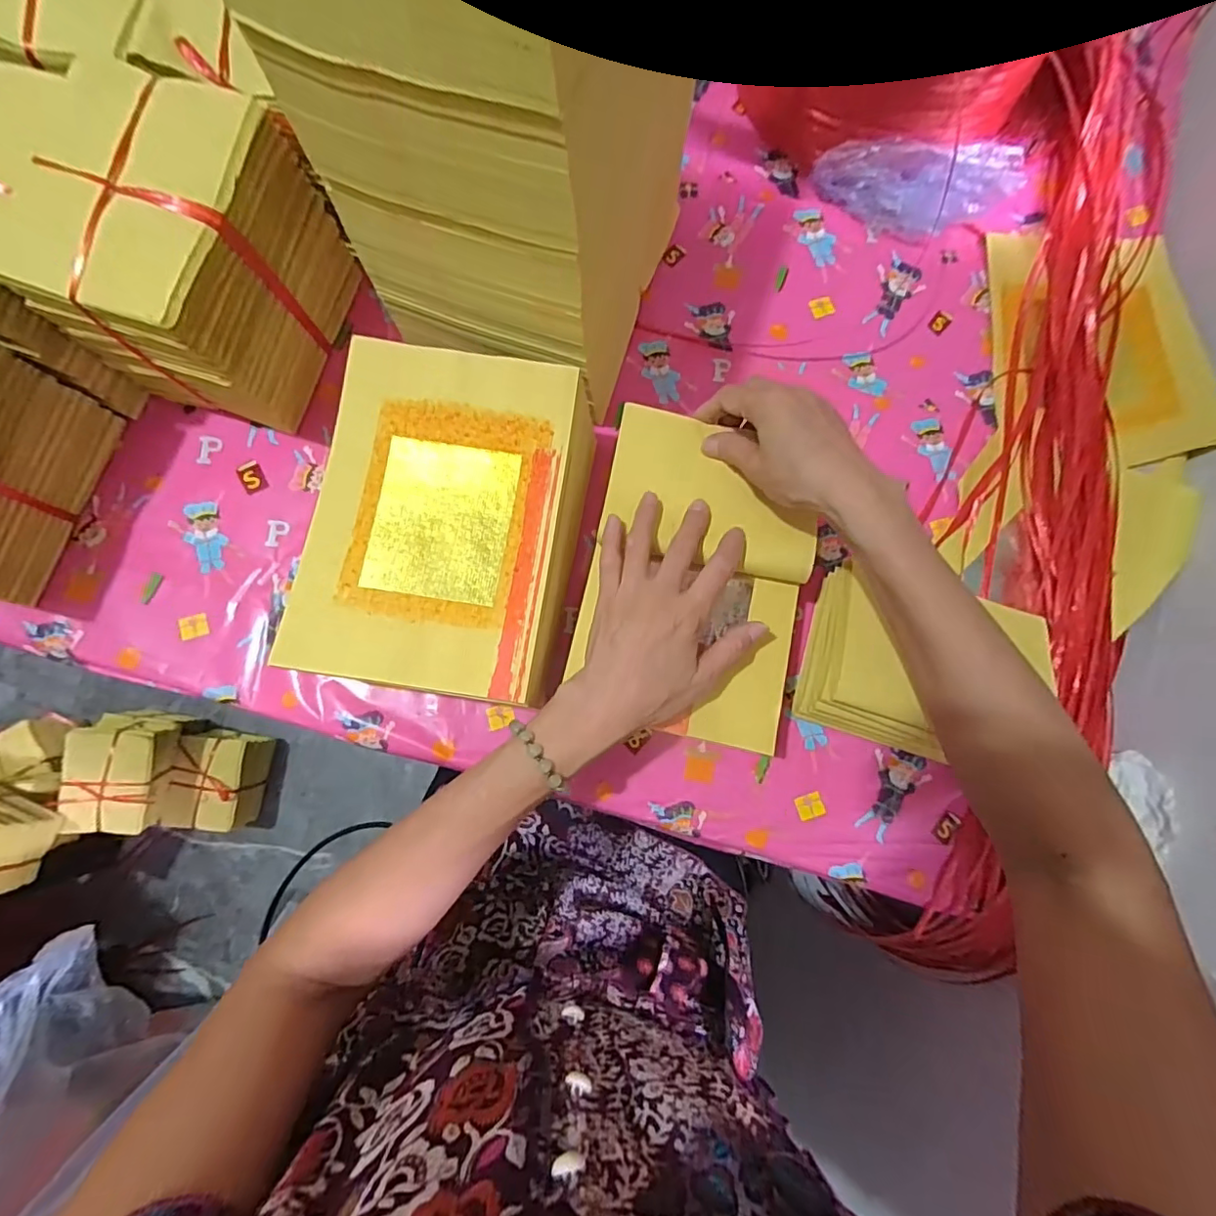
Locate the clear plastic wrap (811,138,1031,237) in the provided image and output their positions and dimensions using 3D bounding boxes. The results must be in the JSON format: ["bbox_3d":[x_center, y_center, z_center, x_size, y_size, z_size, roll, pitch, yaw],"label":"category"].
[{"bbox_3d":[0.284,-0.377,0.498,0.180,0.053,0.072,1,81,-3],"label":"clear plastic wrap"}]

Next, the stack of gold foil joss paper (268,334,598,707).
[{"bbox_3d":[-0.111,-0.057,0.406,0.171,0.087,0.229,9,81,-1],"label":"stack of gold foil joss paper"}]

